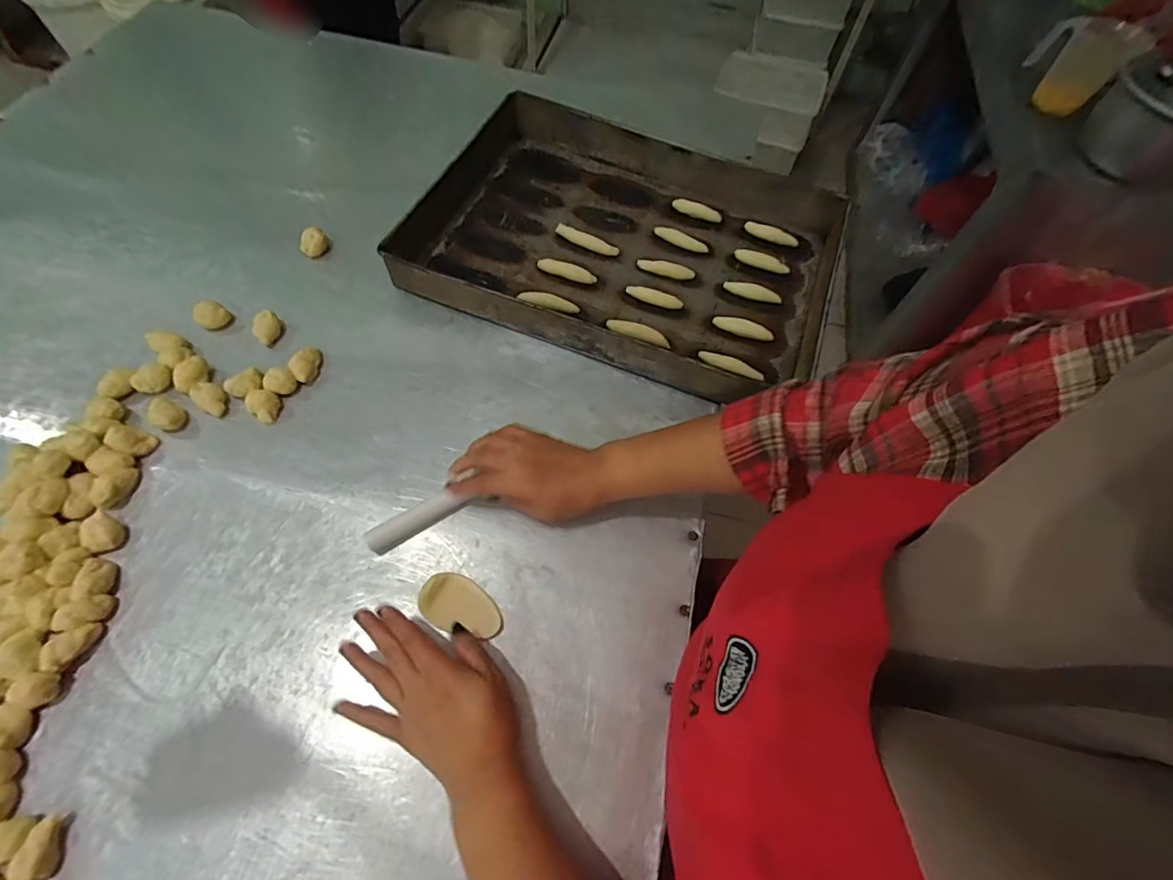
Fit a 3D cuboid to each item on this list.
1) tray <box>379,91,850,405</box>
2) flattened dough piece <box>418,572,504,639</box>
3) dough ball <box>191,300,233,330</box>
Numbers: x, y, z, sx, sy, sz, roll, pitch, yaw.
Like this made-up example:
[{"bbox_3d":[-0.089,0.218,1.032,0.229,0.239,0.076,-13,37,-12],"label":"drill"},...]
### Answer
[{"bbox_3d":[0.060,-0.256,0.666,0.498,0.058,0.372,20,63,7],"label":"tray"},{"bbox_3d":[-0.112,0.150,0.477,0.077,0.009,0.046,16,62,5],"label":"flattened dough piece"},{"bbox_3d":[-0.427,-0.141,0.599,0.036,0.022,0.031,39,67,16],"label":"dough ball"}]

